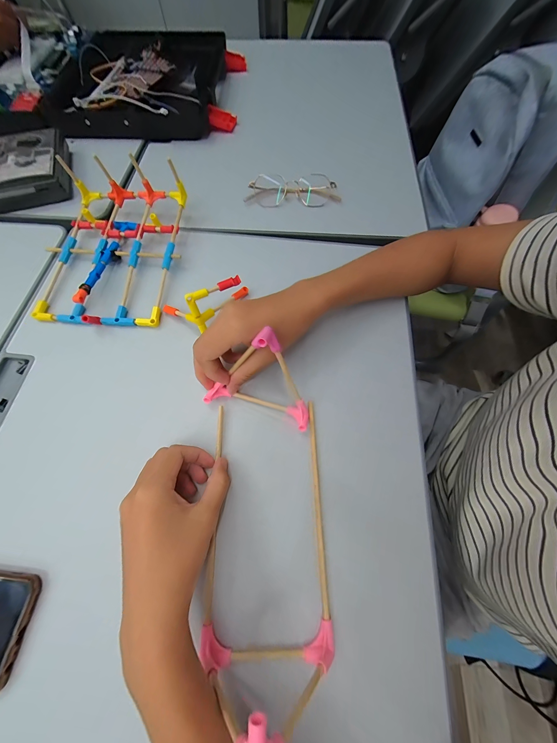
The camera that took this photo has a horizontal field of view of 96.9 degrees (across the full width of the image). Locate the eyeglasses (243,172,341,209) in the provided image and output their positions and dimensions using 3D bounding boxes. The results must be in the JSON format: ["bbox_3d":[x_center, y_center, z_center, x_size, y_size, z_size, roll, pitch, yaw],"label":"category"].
[{"bbox_3d":[0.022,-0.292,0.403,0.145,0.032,0.060,0,68,-1],"label":"eyeglasses"}]

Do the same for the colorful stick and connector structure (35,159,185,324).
[{"bbox_3d":[-0.223,-0.174,0.321,0.173,0.059,0.232,2,68,0],"label":"colorful stick and connector structure"}]

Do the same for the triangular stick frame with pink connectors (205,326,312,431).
[{"bbox_3d":[-0.029,0.016,0.255,0.095,0.104,0.033,-14,32,24],"label":"triangular stick frame with pink connectors"}]

